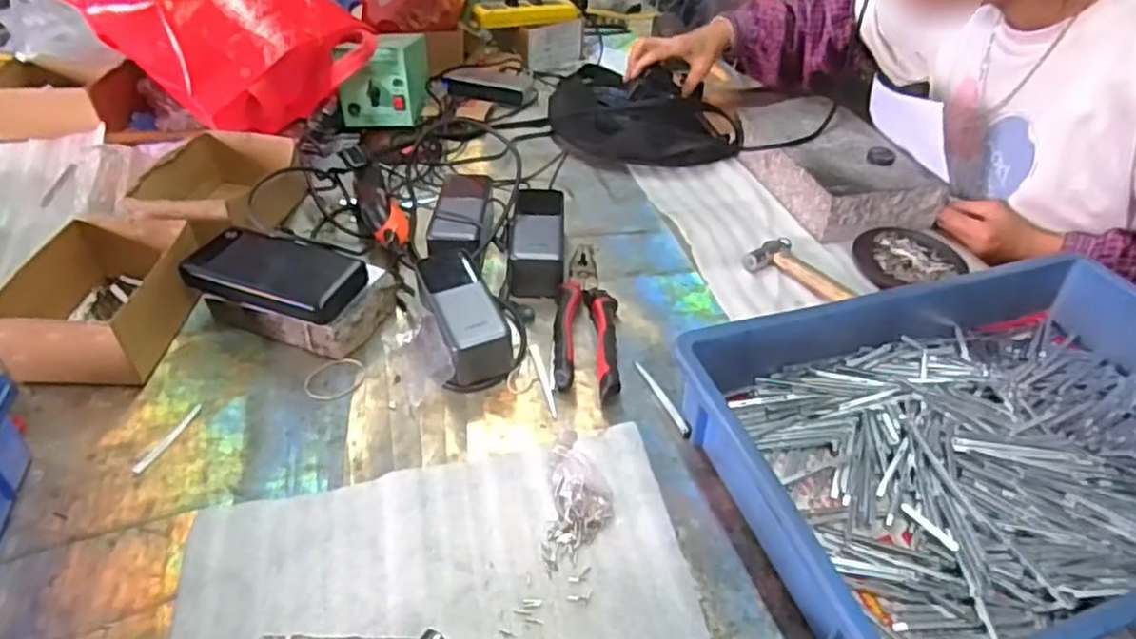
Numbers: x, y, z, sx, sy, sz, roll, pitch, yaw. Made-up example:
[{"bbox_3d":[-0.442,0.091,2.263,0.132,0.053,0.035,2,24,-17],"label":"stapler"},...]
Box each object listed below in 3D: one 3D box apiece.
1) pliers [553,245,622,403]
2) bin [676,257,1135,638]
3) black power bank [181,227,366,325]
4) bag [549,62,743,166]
[{"bbox_3d":[0.018,-0.007,0.675,0.059,0.022,0.214,2,41,-1],"label":"pliers"},{"bbox_3d":[0.332,0.093,0.536,0.444,0.081,0.288,-12,43,-16],"label":"bin"},{"bbox_3d":[-0.265,-0.045,0.643,0.155,0.028,0.085,18,43,17],"label":"black power bank"},{"bbox_3d":[0.101,-0.323,1.000,0.245,0.058,0.296,0,41,-3],"label":"bag"}]

